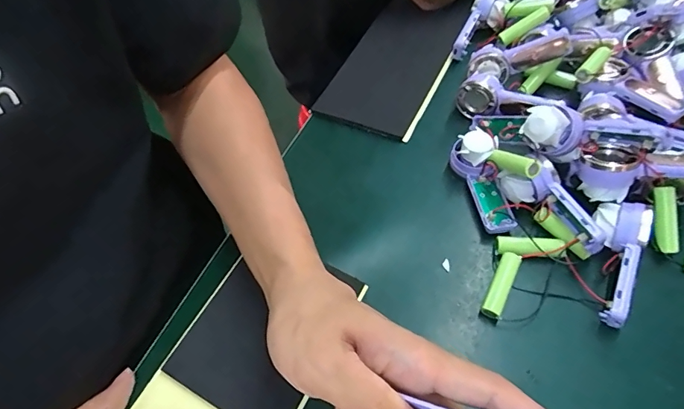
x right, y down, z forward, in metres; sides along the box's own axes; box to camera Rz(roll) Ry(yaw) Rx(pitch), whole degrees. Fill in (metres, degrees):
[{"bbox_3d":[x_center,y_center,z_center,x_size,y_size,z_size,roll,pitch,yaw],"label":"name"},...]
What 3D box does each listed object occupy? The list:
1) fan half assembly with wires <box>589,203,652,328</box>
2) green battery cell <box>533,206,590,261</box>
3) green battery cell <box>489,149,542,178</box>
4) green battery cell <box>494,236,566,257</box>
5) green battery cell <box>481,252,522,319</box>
[{"bbox_3d":[0.196,0.040,0.320,0.036,0.038,0.088,22,61,19],"label":"fan half assembly with wires"},{"bbox_3d":[0.172,0.022,0.341,0.013,0.014,0.049,-25,58,-11],"label":"green battery cell"},{"bbox_3d":[0.136,-0.033,0.345,0.010,0.014,0.044,-35,36,-17],"label":"green battery cell"},{"bbox_3d":[0.146,0.034,0.339,0.050,0.015,0.016,5,57,8],"label":"green battery cell"},{"bbox_3d":[0.118,0.062,0.325,0.014,0.016,0.054,23,61,19],"label":"green battery cell"}]

